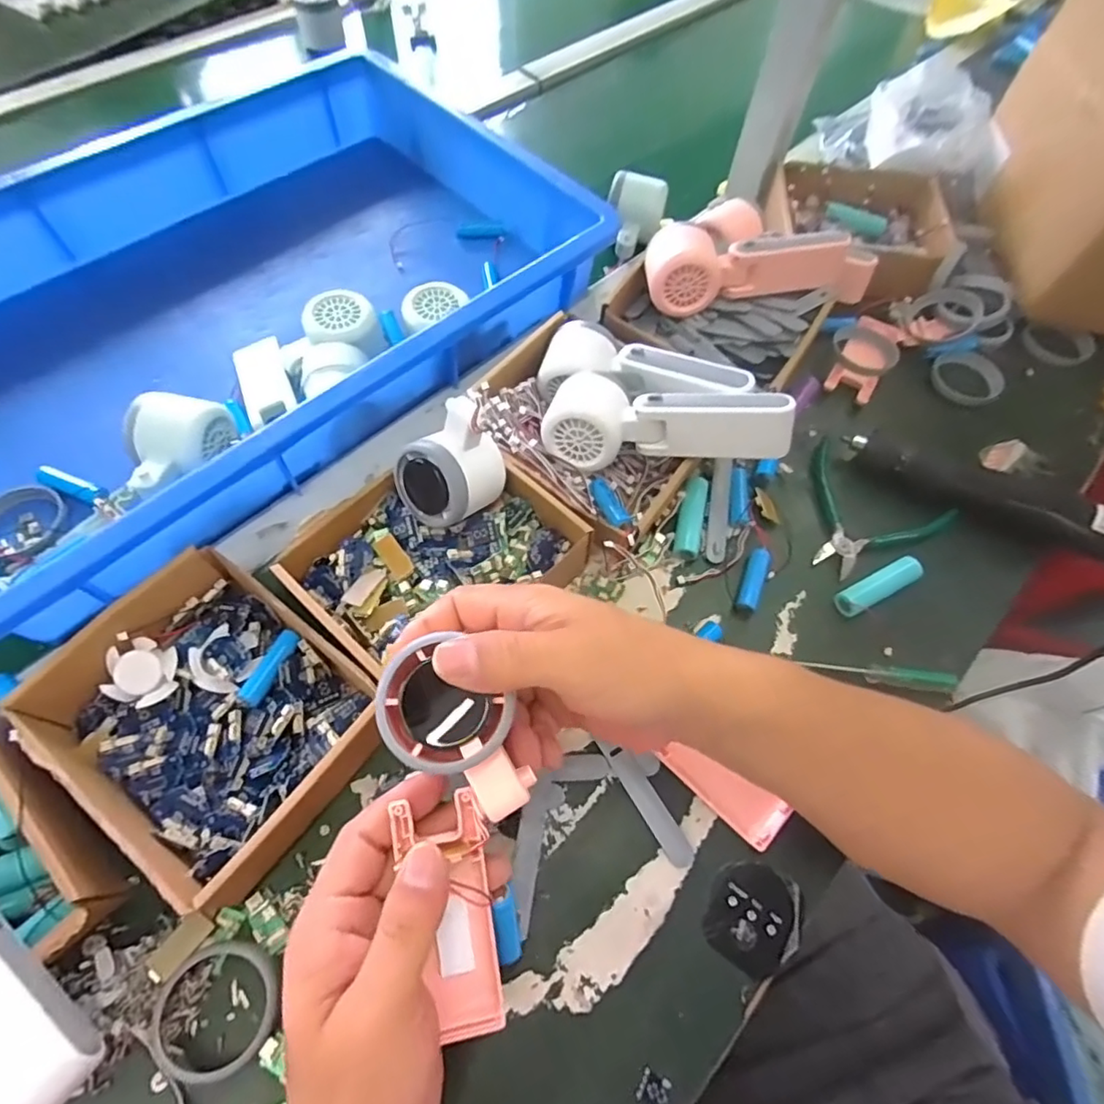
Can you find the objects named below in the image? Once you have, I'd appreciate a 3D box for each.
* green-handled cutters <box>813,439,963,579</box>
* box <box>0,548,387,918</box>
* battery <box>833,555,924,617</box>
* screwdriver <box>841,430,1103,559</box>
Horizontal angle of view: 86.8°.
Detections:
[{"bbox_3d":[0.234,-0.030,0.453,0.109,0.021,0.097,41,67,17],"label":"green-handled cutters"},{"bbox_3d":[-0.202,0.095,0.349,0.161,0.049,0.137,36,66,15],"label":"box"},{"bbox_3d":[0.239,0.025,0.427,0.068,0.018,0.019,-24,66,-15],"label":"battery"},{"bbox_3d":[0.335,-0.048,0.451,0.205,0.044,0.042,25,64,10],"label":"screwdriver"}]

